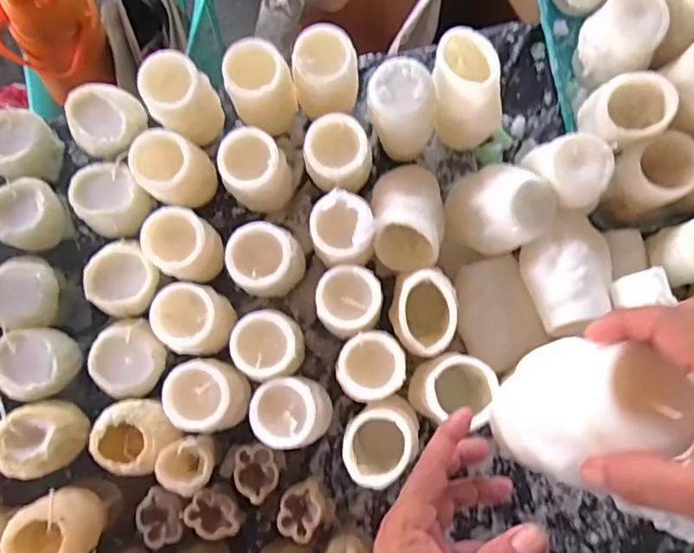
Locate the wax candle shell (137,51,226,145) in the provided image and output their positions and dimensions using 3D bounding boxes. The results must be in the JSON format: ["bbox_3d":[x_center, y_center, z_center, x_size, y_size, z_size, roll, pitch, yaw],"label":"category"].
[{"bbox_3d":[-0.165,-0.176,0.570,0.067,0.102,0.062,0,82,2],"label":"wax candle shell"}]

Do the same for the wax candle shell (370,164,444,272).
[{"bbox_3d":[0.065,-0.063,0.572,0.085,0.120,0.066,31,129,-14],"label":"wax candle shell"}]

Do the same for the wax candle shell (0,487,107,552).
[{"bbox_3d":[-0.269,0.235,0.510,0.069,0.057,0.064,0,82,2],"label":"wax candle shell"}]

